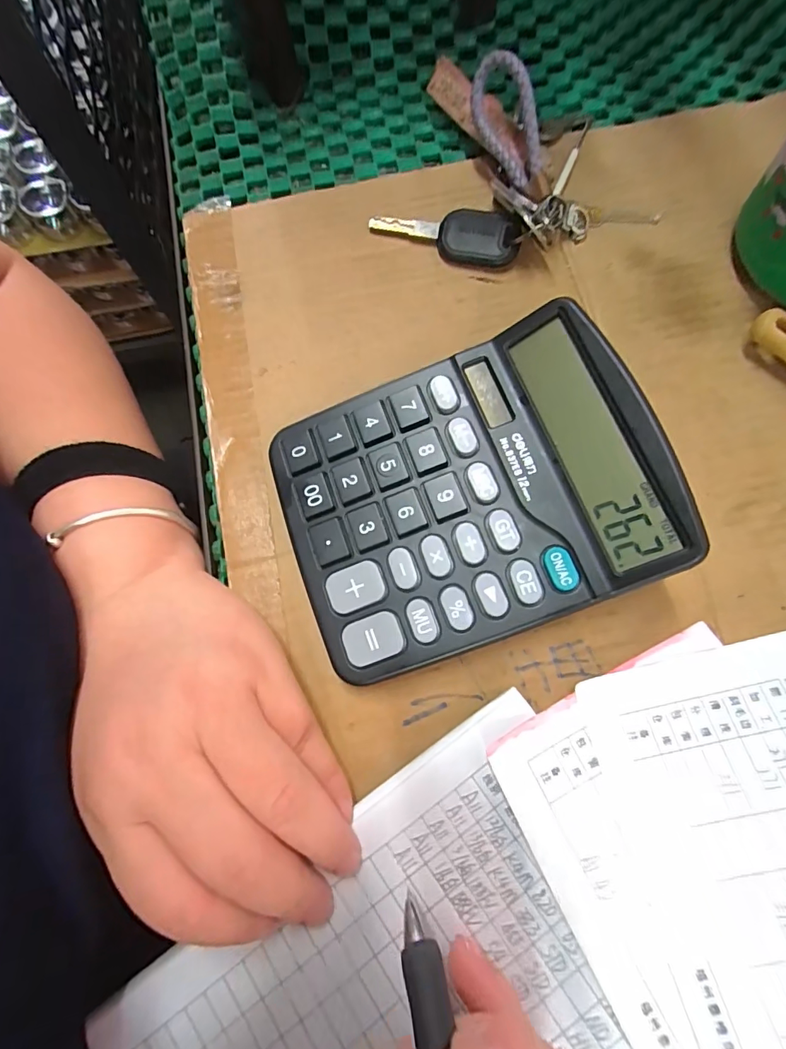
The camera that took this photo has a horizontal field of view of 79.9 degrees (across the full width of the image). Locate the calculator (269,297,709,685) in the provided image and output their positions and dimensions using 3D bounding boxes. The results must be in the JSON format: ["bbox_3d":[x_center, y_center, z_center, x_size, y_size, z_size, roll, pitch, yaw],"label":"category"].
[{"bbox_3d":[0.028,-0.013,0.190,0.140,0.045,0.115,-19,75,-4],"label":"calculator"}]

